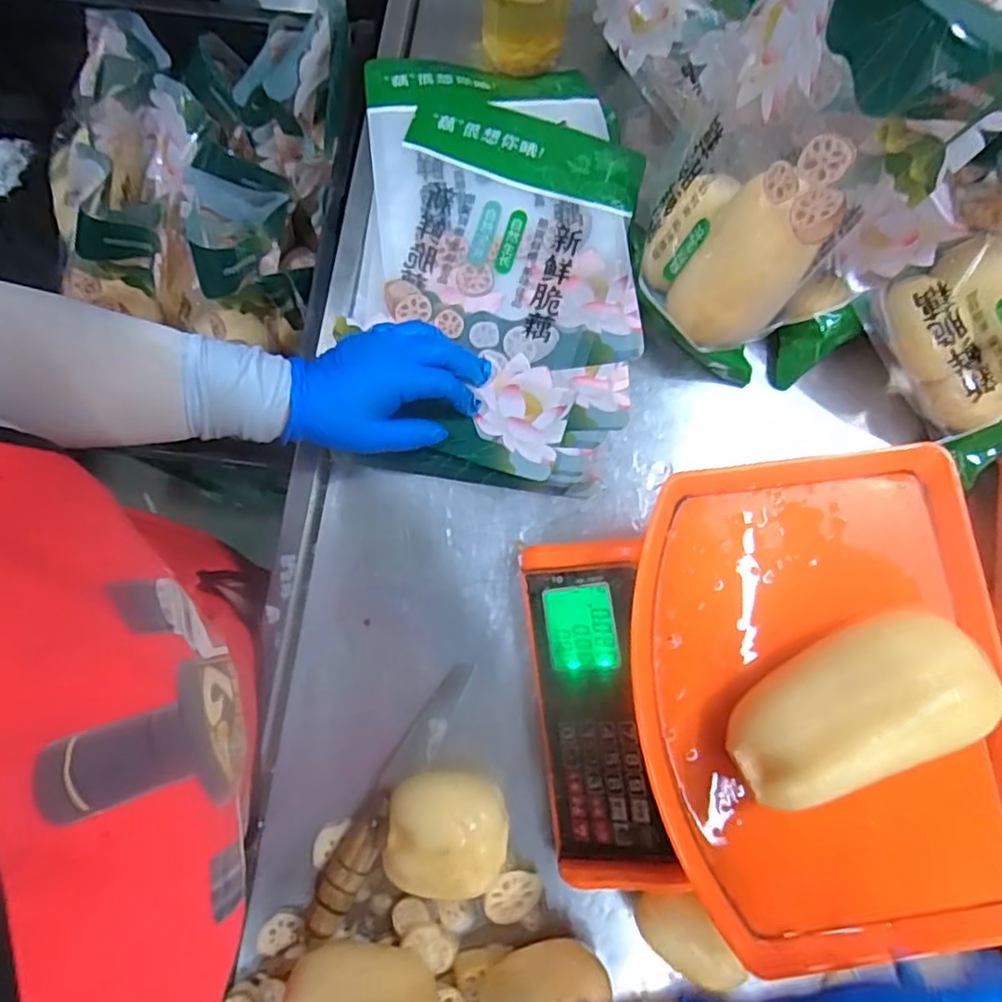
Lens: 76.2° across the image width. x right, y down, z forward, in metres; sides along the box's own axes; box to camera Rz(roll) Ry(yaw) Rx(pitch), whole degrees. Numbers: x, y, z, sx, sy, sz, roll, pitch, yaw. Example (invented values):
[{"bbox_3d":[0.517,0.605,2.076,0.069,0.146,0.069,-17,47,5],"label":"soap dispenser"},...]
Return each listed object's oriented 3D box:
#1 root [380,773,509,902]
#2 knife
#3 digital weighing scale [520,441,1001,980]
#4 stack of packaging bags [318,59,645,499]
[{"bbox_3d":[-0.036,0.228,0.443,0.079,0.062,0.072,0,79,-1],"label":"root"},{"bbox_3d":[-0.081,0.217,0.465,0.030,0.026,0.213,31,80,5],"label":"knife"},{"bbox_3d":[0.168,0.125,0.422,0.270,0.105,0.277,-6,79,-2],"label":"digital weighing scale"},{"bbox_3d":[-0.008,-0.201,0.533,0.241,0.043,0.368,8,79,0],"label":"stack of packaging bags"}]

